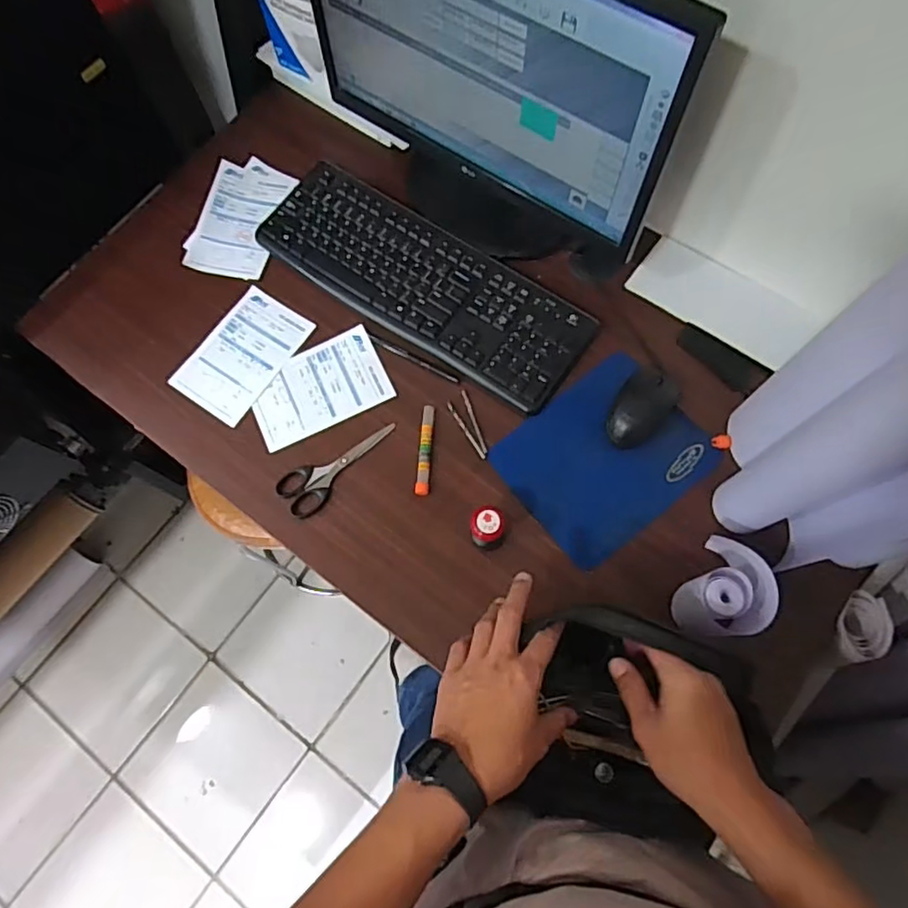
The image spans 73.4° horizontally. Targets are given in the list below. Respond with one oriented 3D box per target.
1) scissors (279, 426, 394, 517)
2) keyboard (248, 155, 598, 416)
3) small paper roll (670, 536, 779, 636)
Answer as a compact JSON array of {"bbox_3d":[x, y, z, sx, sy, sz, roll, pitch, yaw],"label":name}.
[{"bbox_3d":[-0.139,0.007,0.708,0.056,0.008,0.149,40,78,13],"label":"scissors"},{"bbox_3d":[-0.043,-0.217,0.766,0.433,0.018,0.152,33,77,12],"label":"keyboard"},{"bbox_3d":[0.274,0.136,0.606,0.069,0.080,0.098,42,78,14],"label":"small paper roll"}]

